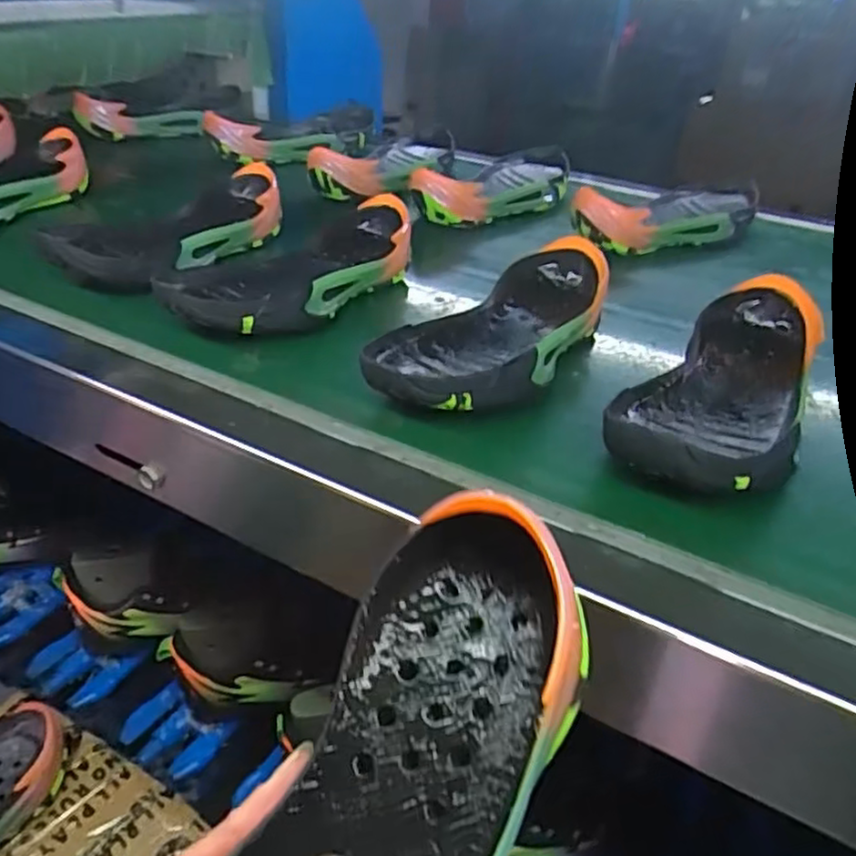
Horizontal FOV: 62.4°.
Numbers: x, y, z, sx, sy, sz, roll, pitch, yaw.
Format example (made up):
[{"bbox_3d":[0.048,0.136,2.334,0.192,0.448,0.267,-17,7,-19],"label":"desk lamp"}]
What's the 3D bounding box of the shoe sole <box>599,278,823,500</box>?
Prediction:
[{"bbox_3d":[0.187,-0.027,0.434,0.096,0.044,0.236,21,38,30],"label":"shoe sole"}]

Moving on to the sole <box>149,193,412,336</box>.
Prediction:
[{"bbox_3d":[-0.108,-0.129,0.560,0.113,0.040,0.236,20,37,28],"label":"sole"}]

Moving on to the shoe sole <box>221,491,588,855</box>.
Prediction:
[{"bbox_3d":[-0.021,0.135,0.209,0.092,0.039,0.234,25,69,28],"label":"shoe sole"}]

